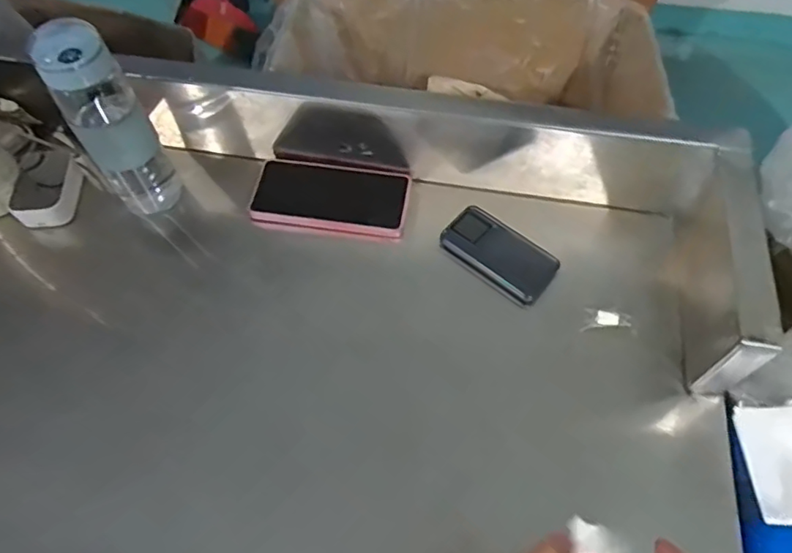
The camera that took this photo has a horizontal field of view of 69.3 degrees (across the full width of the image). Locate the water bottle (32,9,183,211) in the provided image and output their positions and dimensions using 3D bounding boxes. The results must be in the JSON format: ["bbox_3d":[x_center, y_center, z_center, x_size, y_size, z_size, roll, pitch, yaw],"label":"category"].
[{"bbox_3d":[-0.268,-0.142,0.543,0.063,0.205,0.067,-29,61,-15],"label":"water bottle"}]

